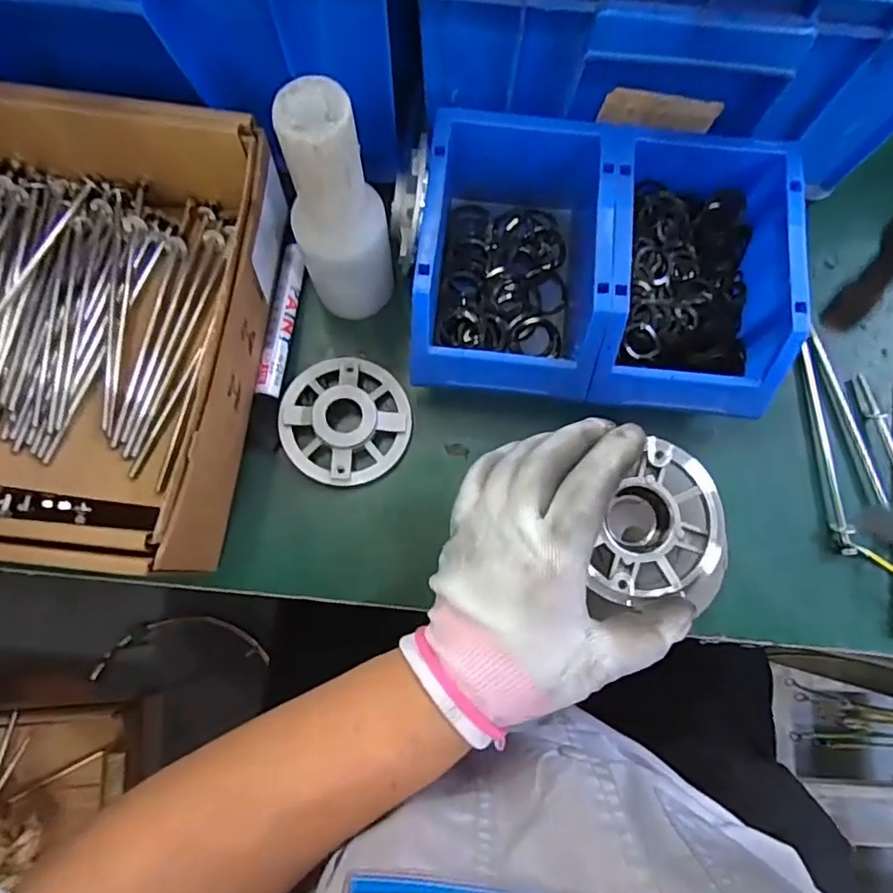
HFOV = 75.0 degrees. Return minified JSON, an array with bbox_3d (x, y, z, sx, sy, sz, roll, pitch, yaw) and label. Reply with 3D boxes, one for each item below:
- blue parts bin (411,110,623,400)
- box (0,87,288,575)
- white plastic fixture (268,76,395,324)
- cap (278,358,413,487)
[{"bbox_3d":[0.039,-0.113,0.353,0.107,0.072,0.159,6,76,0],"label":"blue parts bin"},{"bbox_3d":[-0.264,-0.078,0.327,0.309,0.076,0.264,7,76,0],"label":"box"},{"bbox_3d":[-0.056,-0.119,0.313,0.050,0.145,0.044,-12,77,-5],"label":"white plastic fixture"},{"bbox_3d":[-0.062,-0.017,0.354,0.078,0.019,0.078,0,77,-2],"label":"cap"}]

